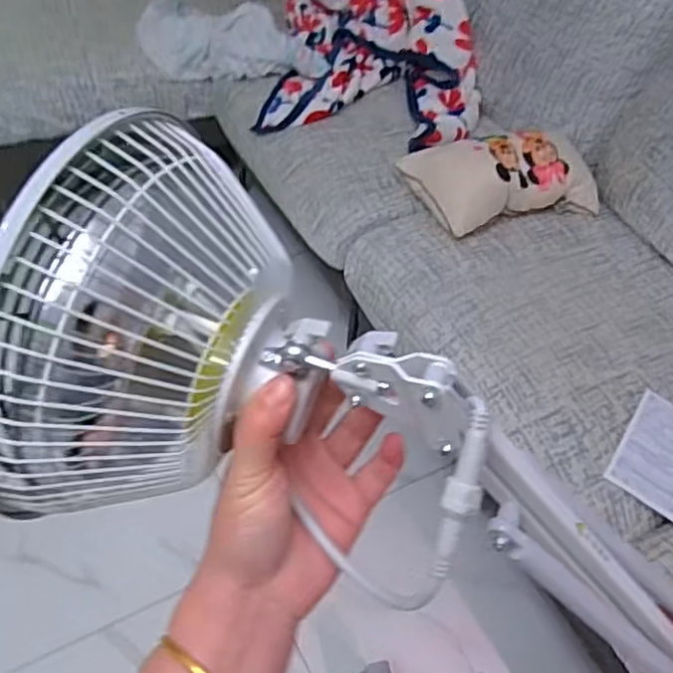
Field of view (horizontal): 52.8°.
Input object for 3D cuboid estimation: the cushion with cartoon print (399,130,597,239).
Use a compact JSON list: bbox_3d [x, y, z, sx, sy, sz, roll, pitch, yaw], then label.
[{"bbox_3d":[0.360,-0.344,1.427,0.407,0.144,0.209,-13,51,-15],"label":"cushion with cartoon print"}]

